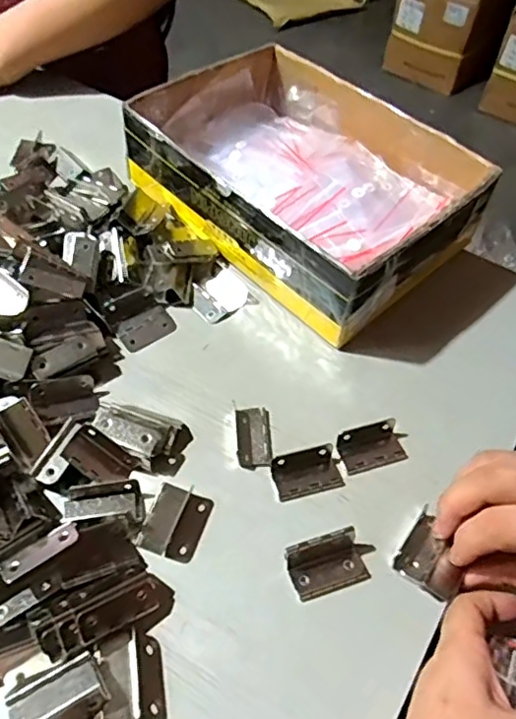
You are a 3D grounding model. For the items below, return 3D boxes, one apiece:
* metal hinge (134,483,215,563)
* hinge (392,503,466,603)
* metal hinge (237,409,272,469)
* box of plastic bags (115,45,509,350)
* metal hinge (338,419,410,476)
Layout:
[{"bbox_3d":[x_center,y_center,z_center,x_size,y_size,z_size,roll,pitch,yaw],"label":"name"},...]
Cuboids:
[{"bbox_3d":[-0.048,0.094,0.345,0.034,0.004,0.041,18,54,8],"label":"metal hinge"},{"bbox_3d":[0.102,0.112,0.337,0.037,0.008,0.040,33,58,18],"label":"hinge"},{"bbox_3d":[-0.003,0.050,0.378,0.021,0.004,0.041,0,54,-5],"label":"metal hinge"},{"bbox_3d":[0.037,-0.151,0.485,0.177,0.069,0.253,-36,64,-27],"label":"box of plastic bags"},{"bbox_3d":[0.075,0.054,0.374,0.044,0.014,0.025,-12,56,-13],"label":"metal hinge"}]

